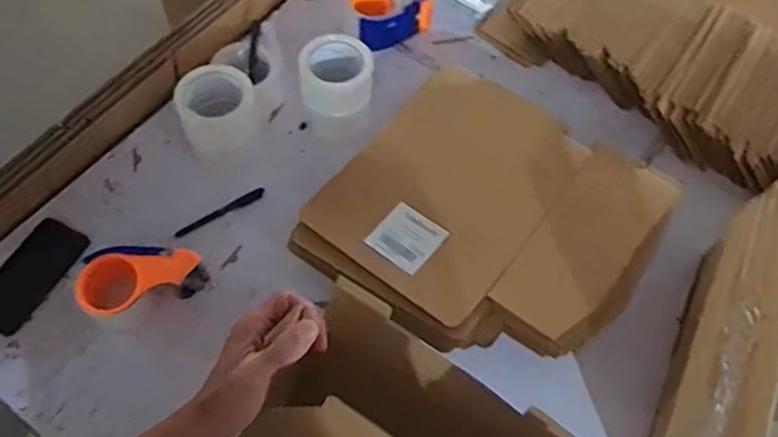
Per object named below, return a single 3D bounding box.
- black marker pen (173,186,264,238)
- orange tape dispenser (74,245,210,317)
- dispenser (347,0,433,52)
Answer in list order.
[{"bbox_3d":[-0.243,-0.008,0.904,0.137,0.007,0.015,-29,67,-16],"label":"black marker pen"},{"bbox_3d":[-0.317,0.087,0.805,0.150,0.072,0.087,-1,62,-3],"label":"orange tape dispenser"},{"bbox_3d":[-0.005,-0.358,1.068,0.146,0.068,0.110,-31,67,-17],"label":"dispenser"}]

